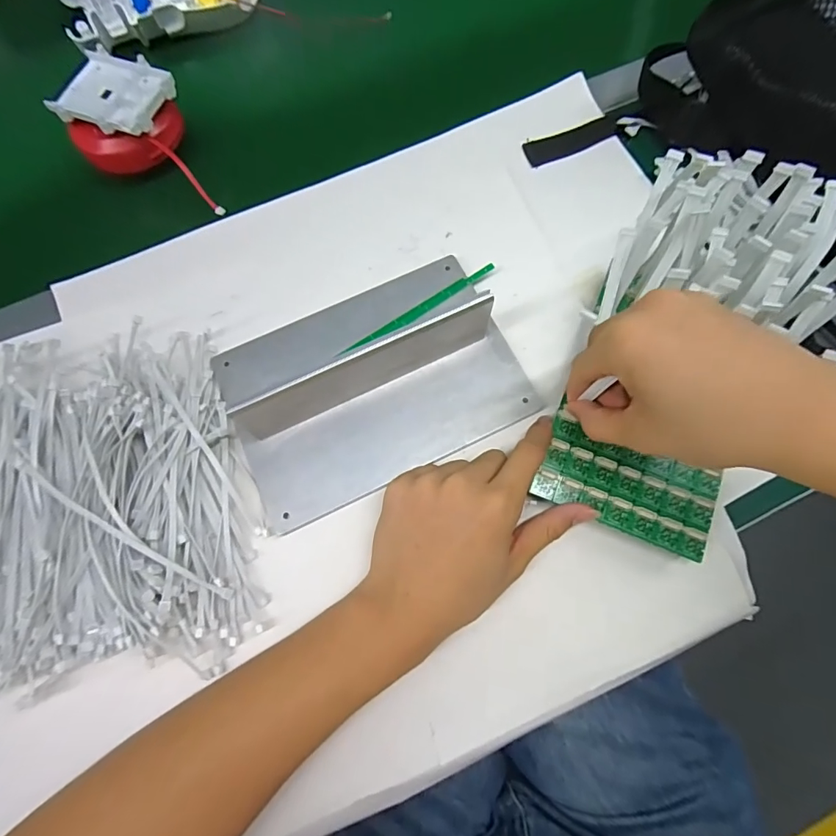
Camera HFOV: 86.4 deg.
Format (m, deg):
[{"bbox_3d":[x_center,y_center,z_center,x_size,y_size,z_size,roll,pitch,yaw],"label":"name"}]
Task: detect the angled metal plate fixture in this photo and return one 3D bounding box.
[{"bbox_3d":[-0.034,-0.033,0.300,0.199,0.045,0.140,-26,73,-7],"label":"angled metal plate fixture"}]

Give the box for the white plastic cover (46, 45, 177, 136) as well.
[{"bbox_3d":[-0.243,-0.257,0.353,0.085,0.013,0.071,23,74,10],"label":"white plastic cover"}]

